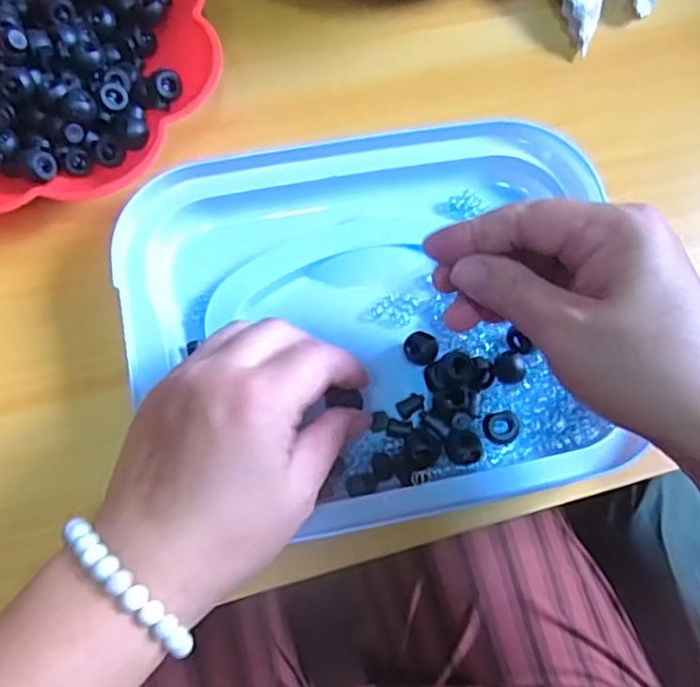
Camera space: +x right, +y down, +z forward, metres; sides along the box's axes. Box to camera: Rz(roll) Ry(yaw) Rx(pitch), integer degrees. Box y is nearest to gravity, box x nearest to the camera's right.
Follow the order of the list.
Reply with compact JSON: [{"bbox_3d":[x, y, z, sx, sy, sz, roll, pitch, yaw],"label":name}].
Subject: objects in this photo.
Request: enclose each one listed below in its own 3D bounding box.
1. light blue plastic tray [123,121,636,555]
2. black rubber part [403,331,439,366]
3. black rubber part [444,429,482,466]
[{"bbox_3d":[0.015,-0.017,0.347,0.253,0.031,0.208,-11,73,-6],"label":"light blue plastic tray"},{"bbox_3d":[0.037,0.003,0.343,0.018,0.011,0.018,1,72,-2],"label":"black rubber part"},{"bbox_3d":[0.056,0.051,0.326,0.018,0.008,0.018,1,72,-2],"label":"black rubber part"}]

